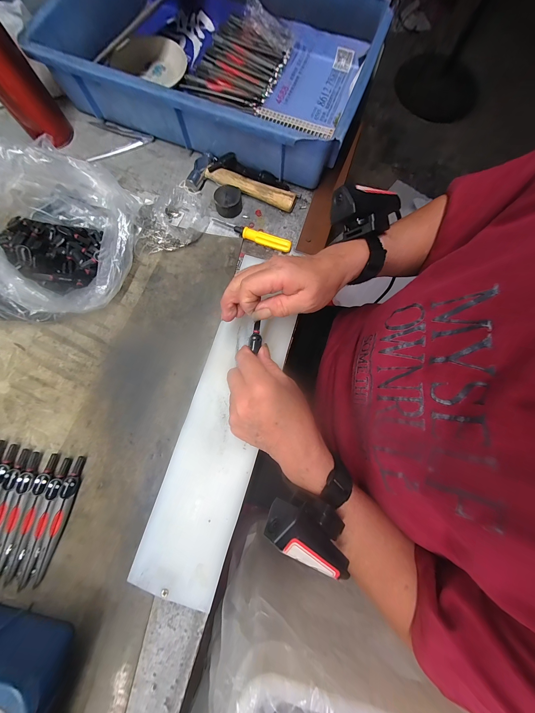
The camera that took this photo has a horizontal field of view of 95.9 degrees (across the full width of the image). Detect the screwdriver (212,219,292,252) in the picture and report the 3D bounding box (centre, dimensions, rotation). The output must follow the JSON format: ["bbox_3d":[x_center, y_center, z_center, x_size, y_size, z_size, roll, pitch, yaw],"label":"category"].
[{"bbox_3d":[-0.023,-0.173,0.342,0.118,0.013,0.016,21,78,4],"label":"screwdriver"}]

